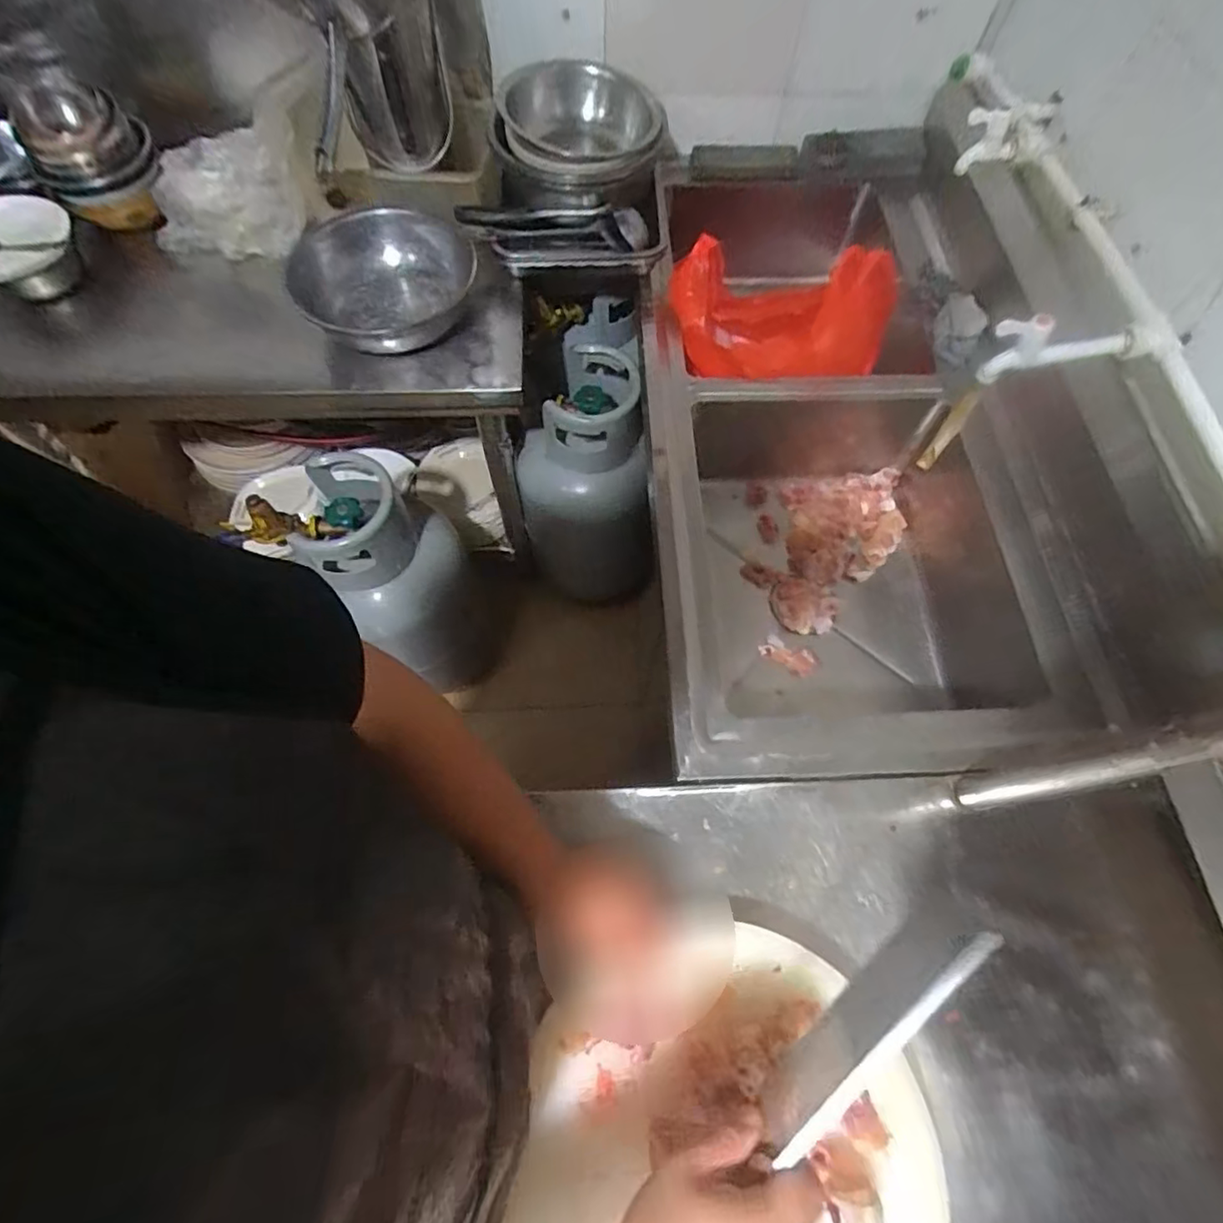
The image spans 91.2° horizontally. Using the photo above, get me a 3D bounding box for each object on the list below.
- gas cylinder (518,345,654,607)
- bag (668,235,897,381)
[{"bbox_3d":[-0.064,-0.272,1.378,0.283,0.578,0.289,-14,66,-7],"label":"gas cylinder"},{"bbox_3d":[0.273,-0.493,0.969,0.351,0.219,0.126,10,66,4],"label":"bag"}]

